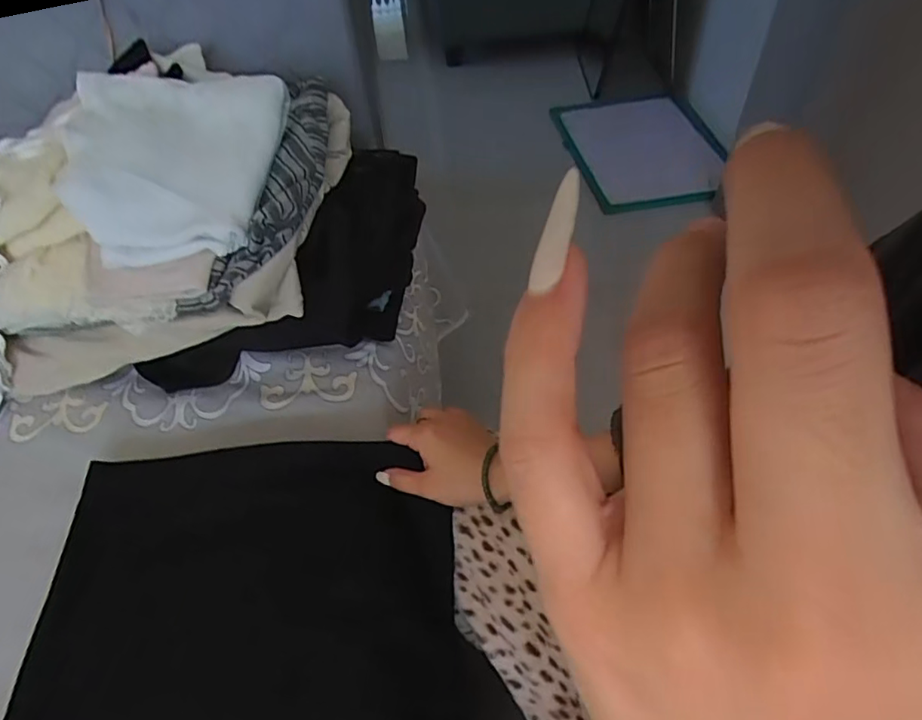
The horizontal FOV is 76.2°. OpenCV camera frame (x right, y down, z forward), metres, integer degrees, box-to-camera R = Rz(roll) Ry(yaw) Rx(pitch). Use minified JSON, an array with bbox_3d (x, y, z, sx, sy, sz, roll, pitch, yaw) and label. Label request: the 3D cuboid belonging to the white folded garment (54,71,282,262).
[{"bbox_3d":[-0.271,-0.190,0.562,0.189,0.083,0.205,-3,50,2],"label":"white folded garment"}]

